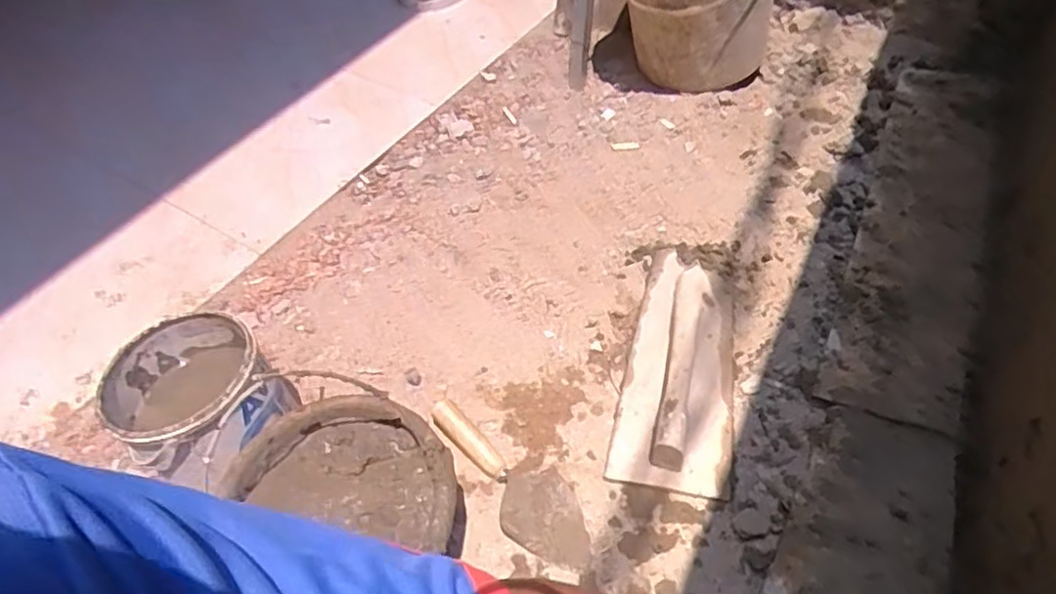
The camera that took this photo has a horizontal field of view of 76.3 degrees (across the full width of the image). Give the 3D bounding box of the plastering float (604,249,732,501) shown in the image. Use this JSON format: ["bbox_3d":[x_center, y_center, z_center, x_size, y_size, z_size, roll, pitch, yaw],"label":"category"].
[{"bbox_3d":[0.214,0.072,0.944,0.154,0.067,0.399,7,53,11],"label":"plastering float"}]

